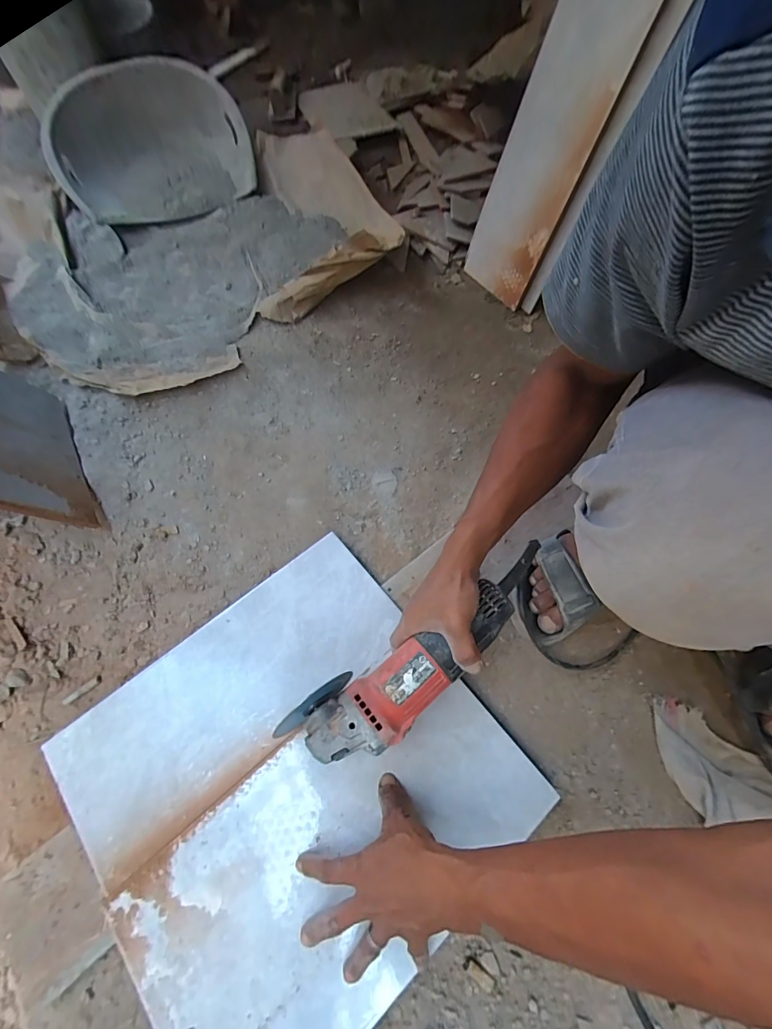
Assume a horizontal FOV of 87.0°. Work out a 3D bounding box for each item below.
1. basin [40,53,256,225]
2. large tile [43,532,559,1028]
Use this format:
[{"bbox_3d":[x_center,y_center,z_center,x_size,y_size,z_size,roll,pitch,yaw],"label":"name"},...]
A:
[{"bbox_3d":[-0.564,-0.873,0.961,0.437,0.136,0.437,0,84,-3],"label":"basin"},{"bbox_3d":[-0.098,0.271,0.436,0.392,0.011,0.390,-37,69,-17],"label":"large tile"}]

